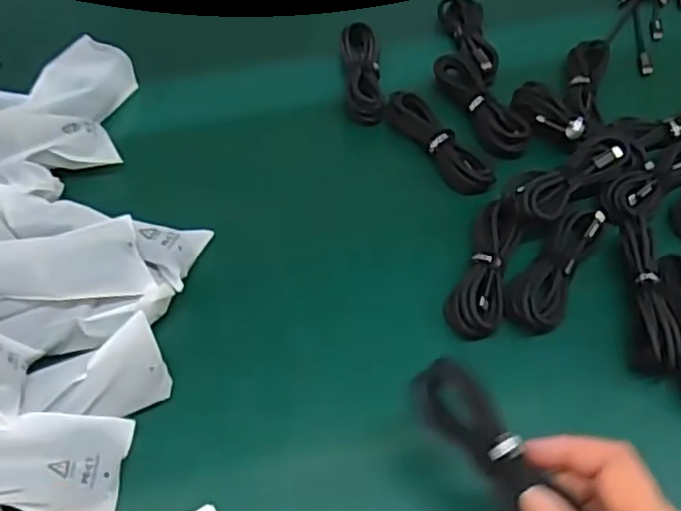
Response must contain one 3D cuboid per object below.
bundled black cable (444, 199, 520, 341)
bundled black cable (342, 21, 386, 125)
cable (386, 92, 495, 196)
[{"bbox_3d":[0.098,0.011,0.457,0.035,0.029,0.101,17,55,9],"label":"bundled black cable"},{"bbox_3d":[0.019,-0.154,0.570,0.031,0.032,0.096,-1,54,-4],"label":"bundled black cable"},{"bbox_3d":[0.077,-0.088,0.526,0.026,0.022,0.107,-26,60,-20],"label":"cable"}]

